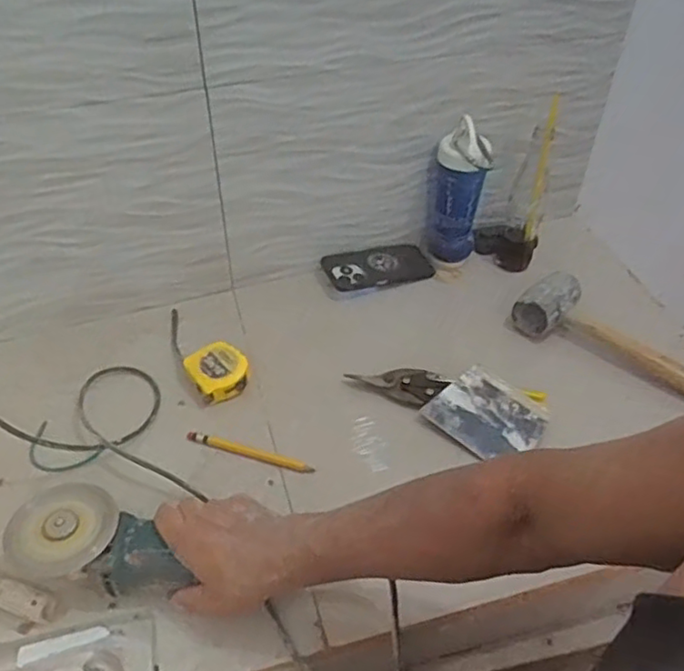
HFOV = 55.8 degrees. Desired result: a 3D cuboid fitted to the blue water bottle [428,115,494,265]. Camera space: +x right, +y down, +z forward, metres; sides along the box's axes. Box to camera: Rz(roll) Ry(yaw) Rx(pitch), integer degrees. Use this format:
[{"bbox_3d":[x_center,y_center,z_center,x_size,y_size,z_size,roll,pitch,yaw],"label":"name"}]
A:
[{"bbox_3d":[0.168,-0.198,0.944,0.075,0.206,0.083,6,44,6],"label":"blue water bottle"}]

